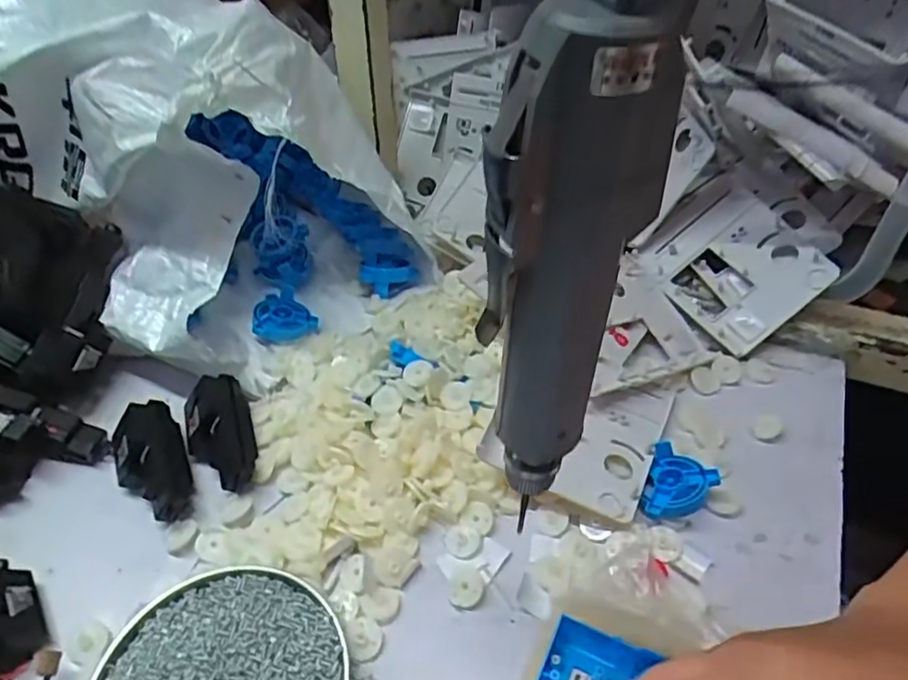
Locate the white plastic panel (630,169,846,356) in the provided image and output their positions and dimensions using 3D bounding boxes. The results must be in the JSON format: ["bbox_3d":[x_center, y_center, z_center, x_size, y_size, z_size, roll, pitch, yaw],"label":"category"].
[{"bbox_3d":[0.251,-0.066,0.578,0.120,0.026,0.137,-39,57,2],"label":"white plastic panel"}]

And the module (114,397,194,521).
[{"bbox_3d":[-0.215,0.089,0.462,0.046,0.030,0.097,-21,48,-20],"label":"module"}]

